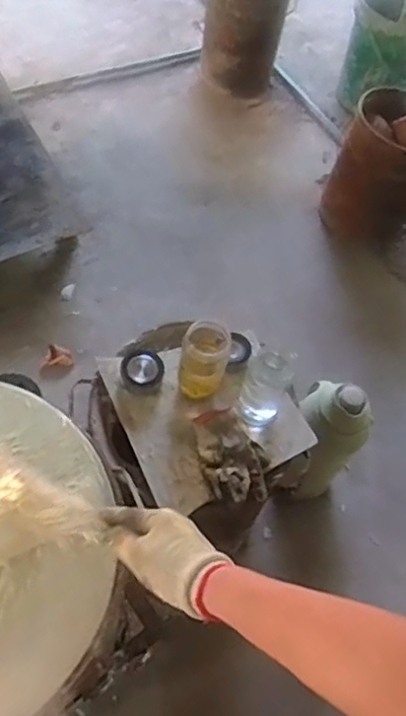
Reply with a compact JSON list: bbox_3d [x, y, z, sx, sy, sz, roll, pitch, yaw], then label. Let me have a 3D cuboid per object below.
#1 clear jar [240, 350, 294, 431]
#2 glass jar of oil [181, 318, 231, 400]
[{"bbox_3d":[0.101,0.054,1.033,0.071,0.123,0.075,3,59,-5],"label":"clear jar"},{"bbox_3d":[0.002,0.001,1.017,0.070,0.124,0.077,3,59,-5],"label":"glass jar of oil"}]

